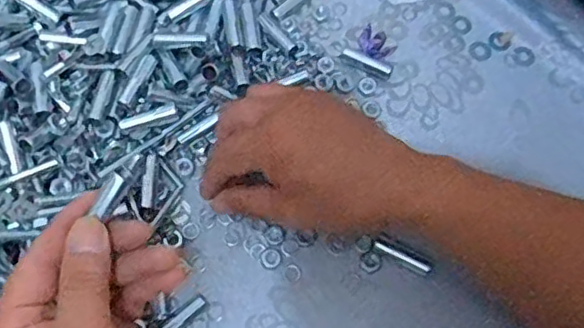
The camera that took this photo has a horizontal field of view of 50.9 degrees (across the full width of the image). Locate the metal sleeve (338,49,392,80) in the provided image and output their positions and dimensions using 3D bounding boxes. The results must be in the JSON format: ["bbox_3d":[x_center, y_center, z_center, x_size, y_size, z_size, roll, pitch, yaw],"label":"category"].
[{"bbox_3d":[0.055,-0.073,0.451,0.039,0.008,0.012,22,70,9],"label":"metal sleeve"}]

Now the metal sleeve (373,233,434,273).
[{"bbox_3d":[0.072,0.059,0.398,0.039,0.010,0.009,27,71,11],"label":"metal sleeve"}]

